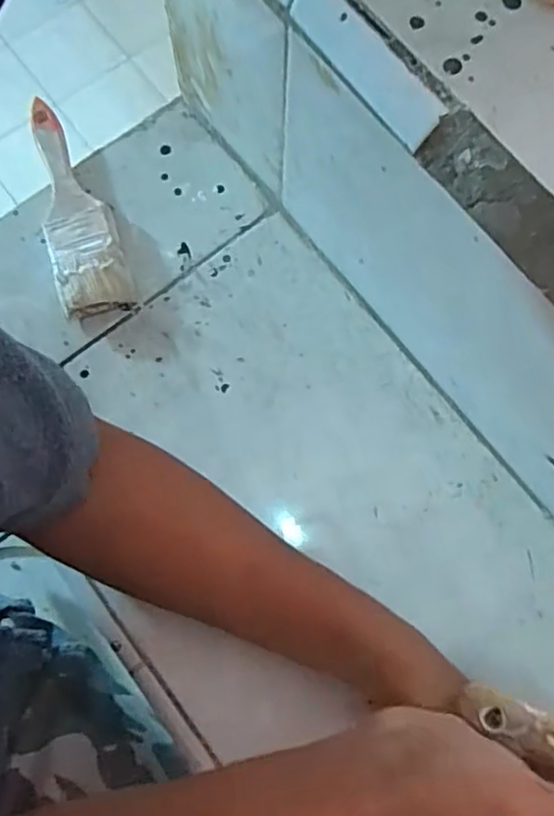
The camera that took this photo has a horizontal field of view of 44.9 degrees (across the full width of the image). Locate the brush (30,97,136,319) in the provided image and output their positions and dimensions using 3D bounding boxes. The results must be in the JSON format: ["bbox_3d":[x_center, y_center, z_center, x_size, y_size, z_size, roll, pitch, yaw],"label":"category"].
[{"bbox_3d":[-0.153,-0.151,0.497,0.051,0.022,0.175,-19,77,-5],"label":"brush"}]

